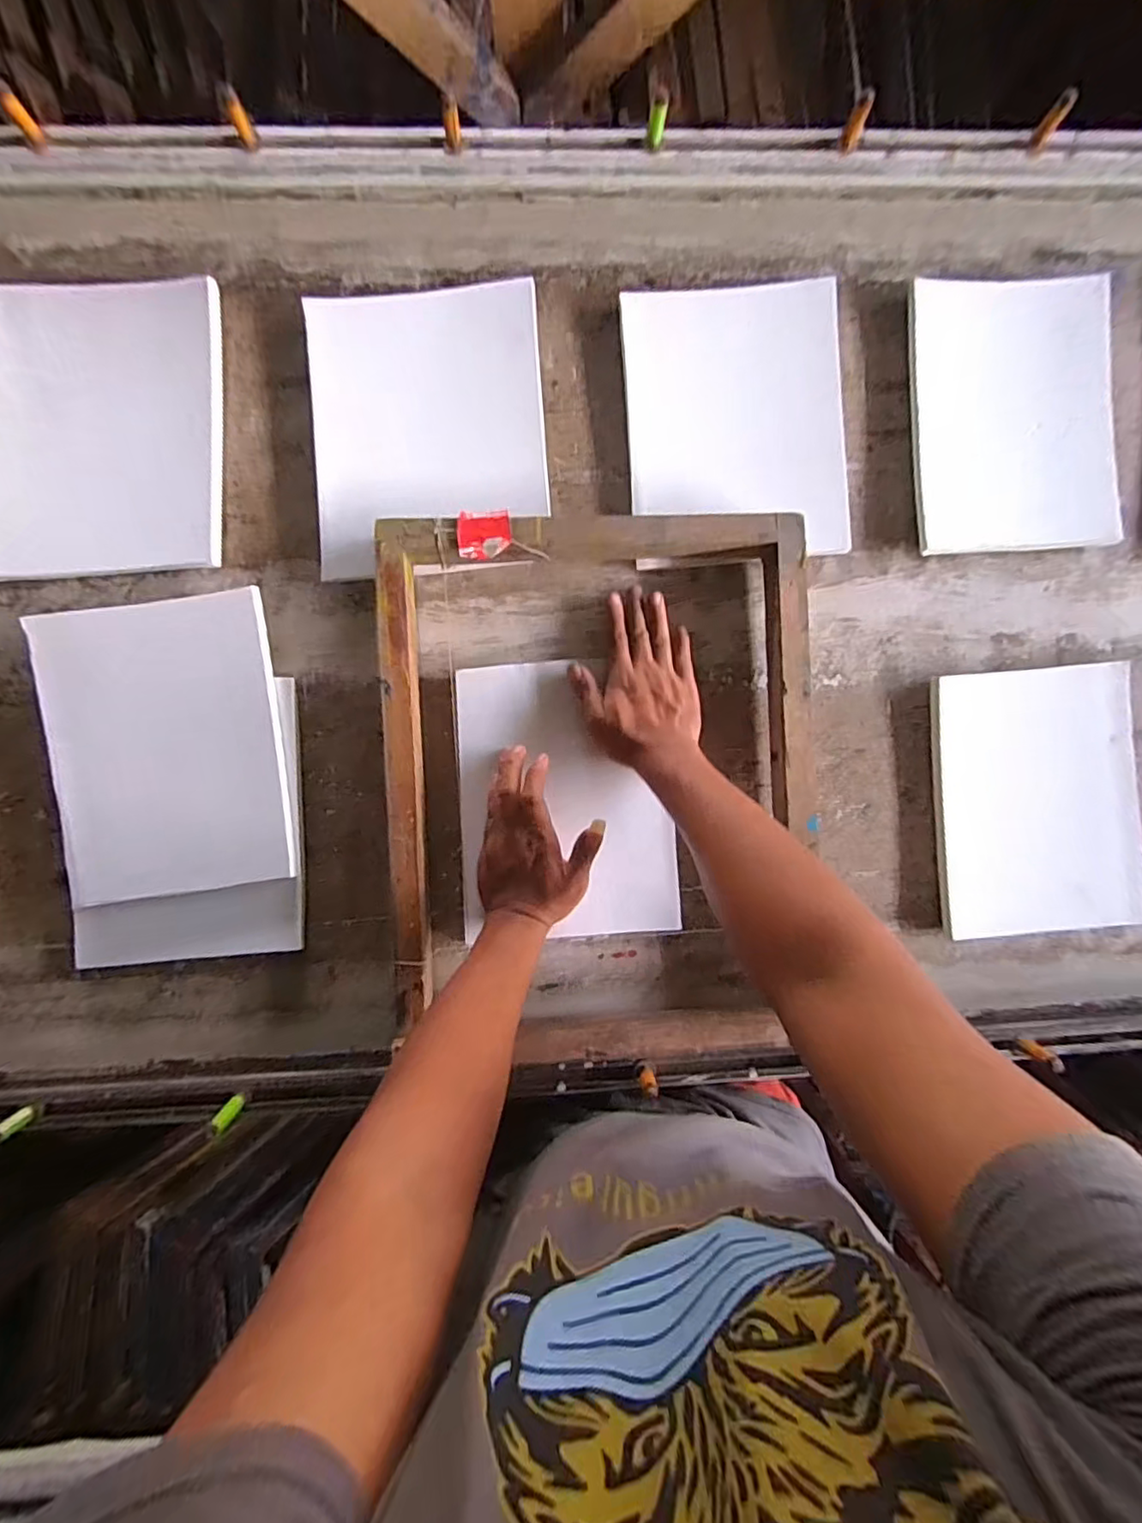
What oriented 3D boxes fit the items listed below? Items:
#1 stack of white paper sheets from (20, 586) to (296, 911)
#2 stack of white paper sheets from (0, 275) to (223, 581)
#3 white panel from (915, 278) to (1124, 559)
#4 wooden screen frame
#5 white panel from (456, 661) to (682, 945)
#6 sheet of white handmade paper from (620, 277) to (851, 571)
[{"bbox_3d":[-0.382,-0.010,0.562,0.204,0.013,0.268,-6,95,-6],"label":"stack of white paper sheets"},{"bbox_3d":[-0.458,-0.315,0.569,0.233,0.018,0.268,-3,91,-3],"label":"stack of white paper sheets"},{"bbox_3d":[0.463,-0.358,0.619,0.213,0.022,0.269,-4,91,-3],"label":"white panel"},{"bbox_3d":[0.037,0.018,0.581,0.415,0.062,0.512,-3,91,-3],"label":"wooden screen frame"},{"bbox_3d":[-0.004,0.038,0.585,0.207,0.018,0.264,-3,91,-3],"label":"white panel"},{"bbox_3d":[0.169,-0.335,0.604,0.218,0.031,0.268,-4,91,-3],"label":"sheet of white handmade paper"}]

